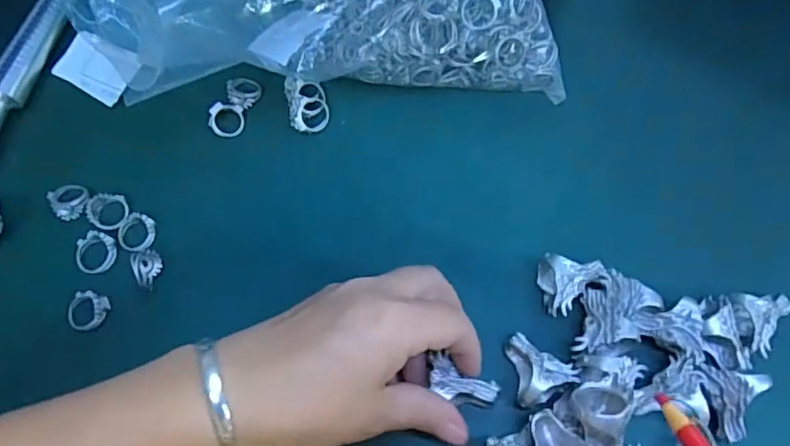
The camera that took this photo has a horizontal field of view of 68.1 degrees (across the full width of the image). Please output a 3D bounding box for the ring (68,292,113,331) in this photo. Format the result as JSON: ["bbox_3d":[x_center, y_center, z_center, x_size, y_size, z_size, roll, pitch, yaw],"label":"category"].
[{"bbox_3d":[-0.171,0.049,0.325,0.021,0.006,0.021,0,71,0],"label":"ring"}]

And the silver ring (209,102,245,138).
[{"bbox_3d":[-0.105,-0.064,0.365,0.021,0.004,0.021,1,87,-20],"label":"silver ring"}]

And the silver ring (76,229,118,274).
[{"bbox_3d":[-0.172,0.017,0.334,0.022,0.005,0.024,1,71,0],"label":"silver ring"}]

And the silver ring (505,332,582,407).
[{"bbox_3d":[0.076,0.076,0.303,0.032,0.028,0.036,-1,71,-1],"label":"silver ring"}]

